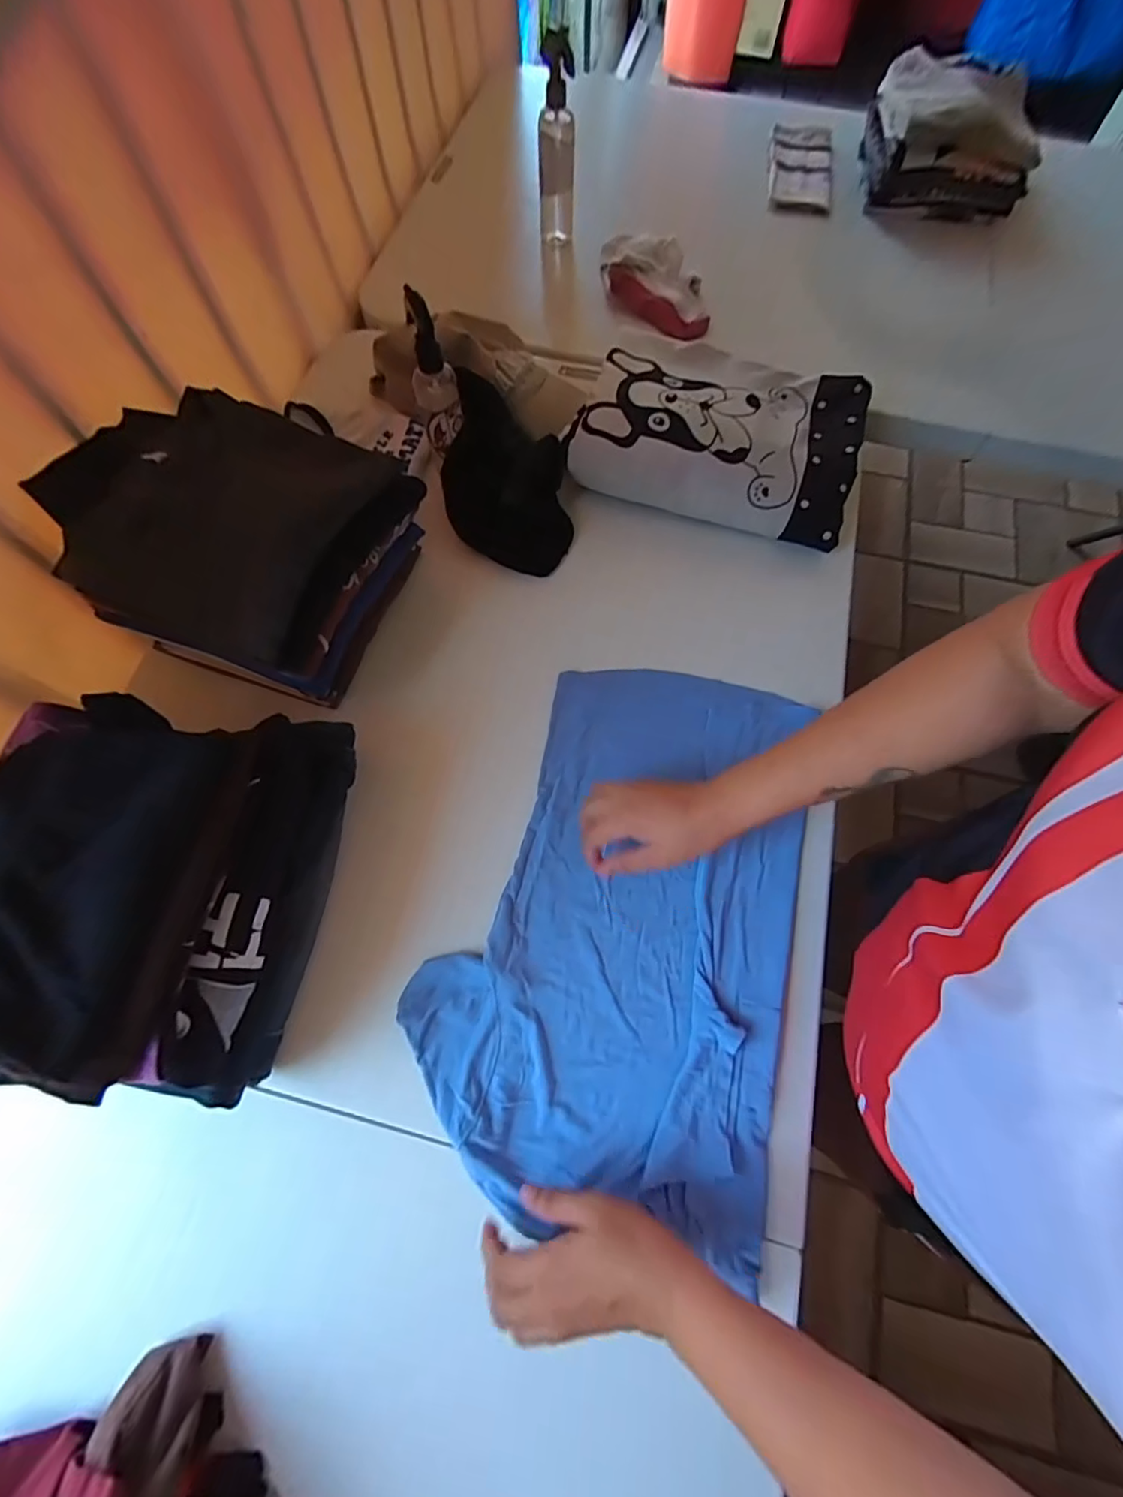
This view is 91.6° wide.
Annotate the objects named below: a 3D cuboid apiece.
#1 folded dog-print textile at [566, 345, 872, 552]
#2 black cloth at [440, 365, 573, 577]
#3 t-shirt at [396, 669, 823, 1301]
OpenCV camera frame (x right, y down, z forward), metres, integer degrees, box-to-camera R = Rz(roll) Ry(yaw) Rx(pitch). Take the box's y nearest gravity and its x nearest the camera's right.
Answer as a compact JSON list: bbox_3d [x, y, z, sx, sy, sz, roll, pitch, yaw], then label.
[{"bbox_3d":[0.190,-0.378,0.641,0.306,0.071,0.208,18,70,7],"label":"folded dog-print textile"},{"bbox_3d":[-0.063,-0.325,0.645,0.133,0.095,0.205,-3,69,-1],"label":"black cloth"},{"bbox_3d":[0.060,0.139,0.509,0.297,0.030,0.474,14,70,6],"label":"t-shirt"}]

